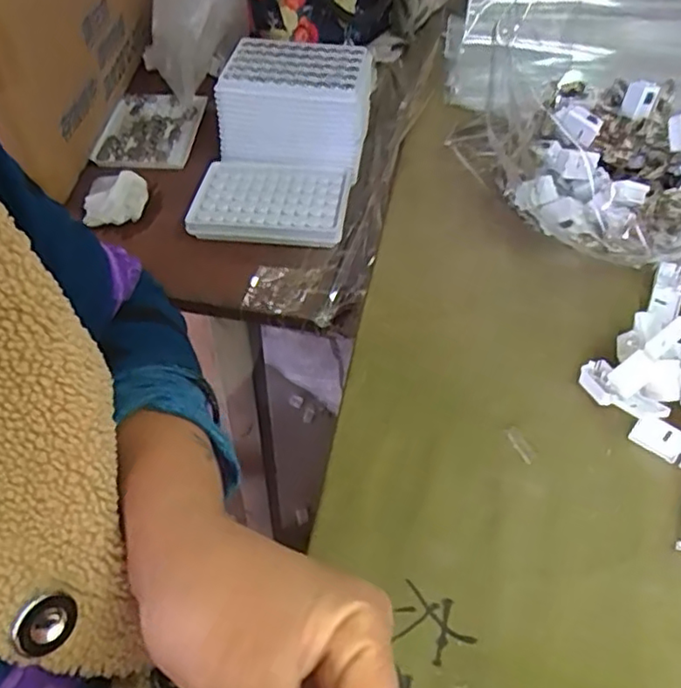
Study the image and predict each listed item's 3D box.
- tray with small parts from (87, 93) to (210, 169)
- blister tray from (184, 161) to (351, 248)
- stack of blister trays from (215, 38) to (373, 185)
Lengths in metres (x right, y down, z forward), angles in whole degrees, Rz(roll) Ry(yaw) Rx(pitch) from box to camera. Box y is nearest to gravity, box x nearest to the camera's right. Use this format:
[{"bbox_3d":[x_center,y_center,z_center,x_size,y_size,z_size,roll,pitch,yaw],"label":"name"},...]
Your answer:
[{"bbox_3d":[-0.192,-0.219,0.636,0.091,0.015,0.125,3,50,2],"label":"tray with small parts"},{"bbox_3d":[-0.062,-0.123,0.548,0.132,0.014,0.090,3,52,6],"label":"blister tray"},{"bbox_3d":[-0.039,-0.218,0.582,0.133,0.078,0.099,7,47,8],"label":"stack of blister trays"}]

